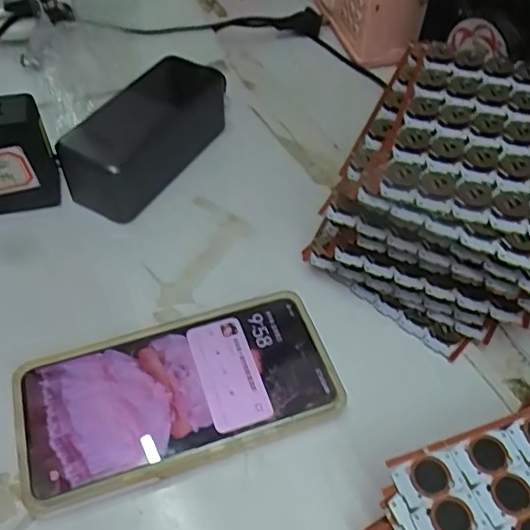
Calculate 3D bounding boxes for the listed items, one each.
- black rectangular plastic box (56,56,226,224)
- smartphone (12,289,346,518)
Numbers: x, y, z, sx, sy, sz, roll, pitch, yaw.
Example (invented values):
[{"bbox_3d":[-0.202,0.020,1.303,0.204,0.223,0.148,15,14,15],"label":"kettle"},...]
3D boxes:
[{"bbox_3d":[-0.082,-0.099,0.406,0.055,0.050,0.146,23,55,16],"label":"black rectangular plastic box"},{"bbox_3d":[-0.046,0.069,0.304,0.166,0.015,0.081,-16,54,-14],"label":"smartphone"}]

